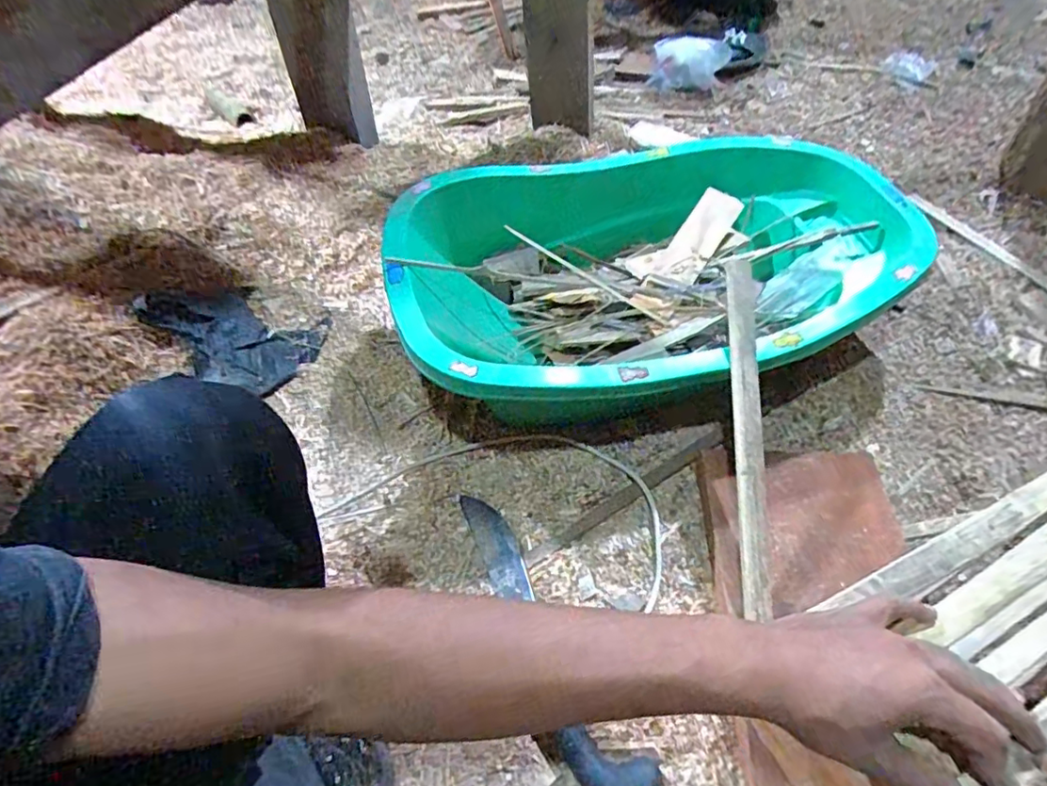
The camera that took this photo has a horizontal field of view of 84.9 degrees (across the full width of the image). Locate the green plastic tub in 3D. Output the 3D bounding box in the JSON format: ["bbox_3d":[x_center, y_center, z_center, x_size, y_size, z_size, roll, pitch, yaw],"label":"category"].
[{"bbox_3d":[0.169,-0.156,0.780,0.654,0.161,0.402,-14,52,-5],"label":"green plastic tub"}]

